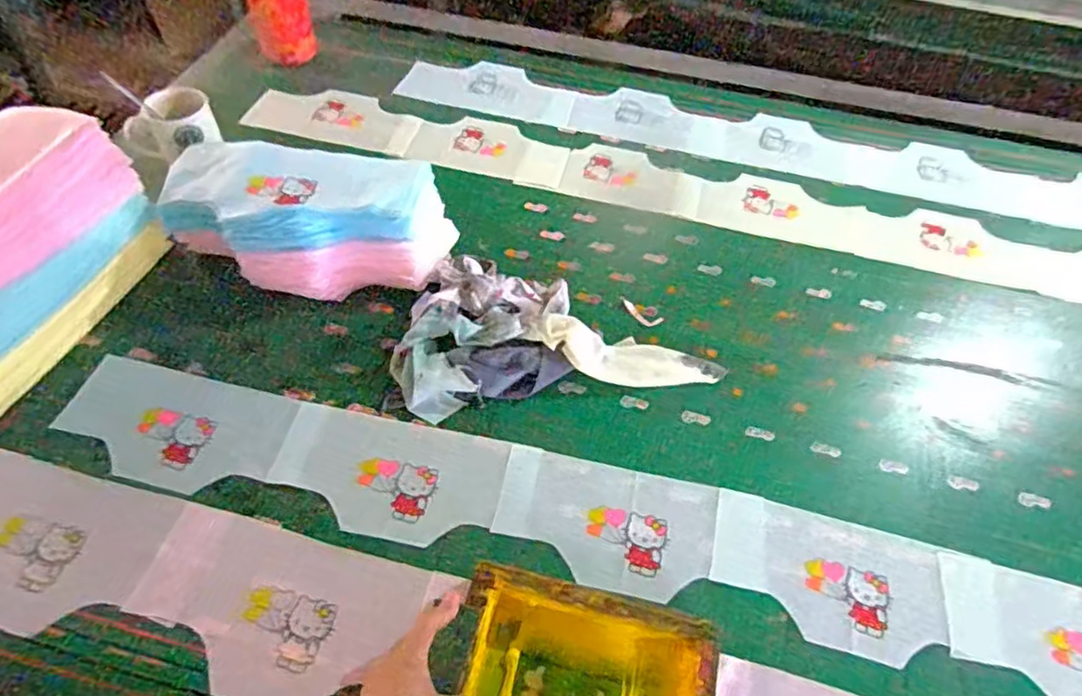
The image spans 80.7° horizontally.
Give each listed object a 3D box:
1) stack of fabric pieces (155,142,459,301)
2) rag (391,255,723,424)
[{"bbox_3d":[-0.306,-0.165,0.834,0.353,0.117,0.184,6,55,2],"label":"stack of fabric pieces"},{"bbox_3d":[0.010,-0.036,0.796,0.390,0.056,0.214,-7,55,-9],"label":"rag"}]

